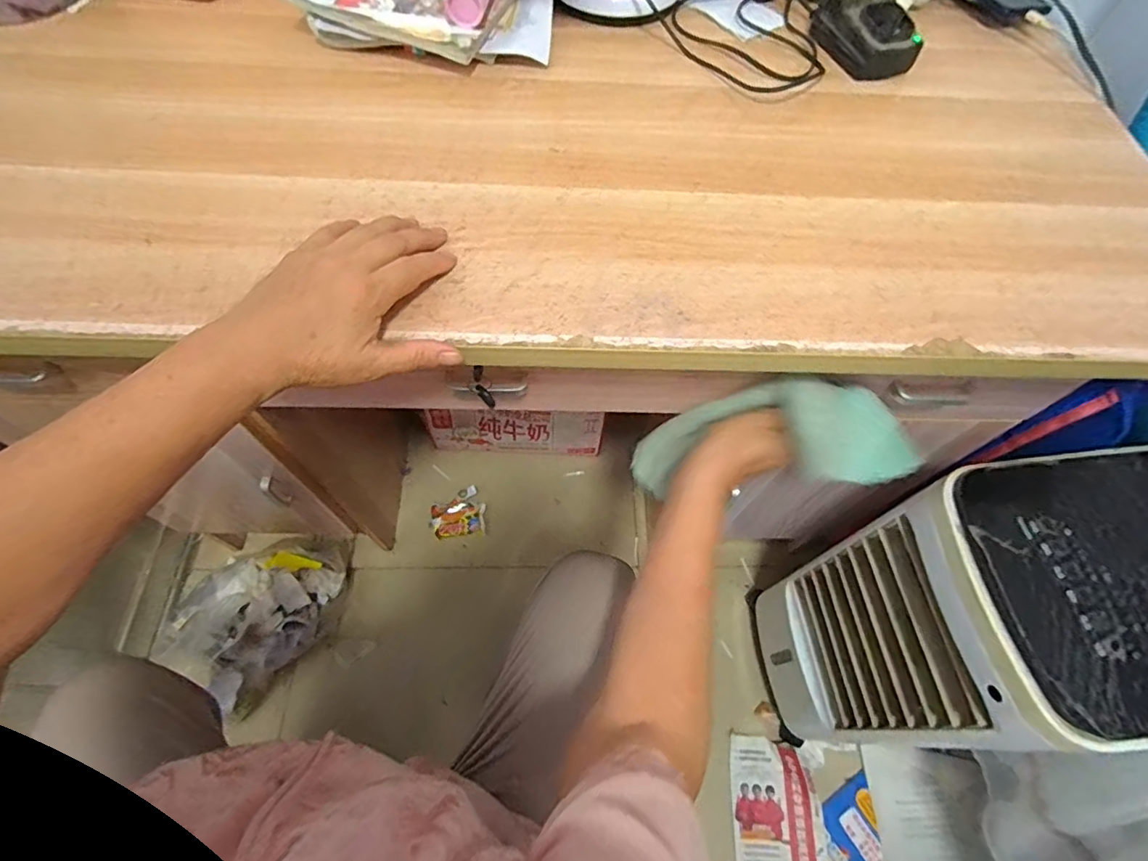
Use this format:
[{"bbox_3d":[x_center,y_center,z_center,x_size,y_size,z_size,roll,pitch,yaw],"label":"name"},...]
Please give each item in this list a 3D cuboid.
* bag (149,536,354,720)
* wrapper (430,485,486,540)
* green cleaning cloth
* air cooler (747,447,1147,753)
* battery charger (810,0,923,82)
[{"bbox_3d":[-0.501,0.282,0.878,0.186,0.148,0.280,34,65,15],"label":"bag"},{"bbox_3d":[-0.223,0.156,1.016,0.101,0.025,0.088,-5,62,-5],"label":"wrapper"},{"bbox_3d":[0.156,0.007,0.467,0.231,0.059,0.076,-8,54,36],"label":"green cleaning cloth"},{"bbox_3d":[0.467,0.243,0.666,0.264,0.536,0.233,-6,62,-6],"label":"air cooler"},{"bbox_3d":[0.291,-0.398,0.529,0.082,0.043,0.095,-4,62,-5],"label":"battery charger"}]

